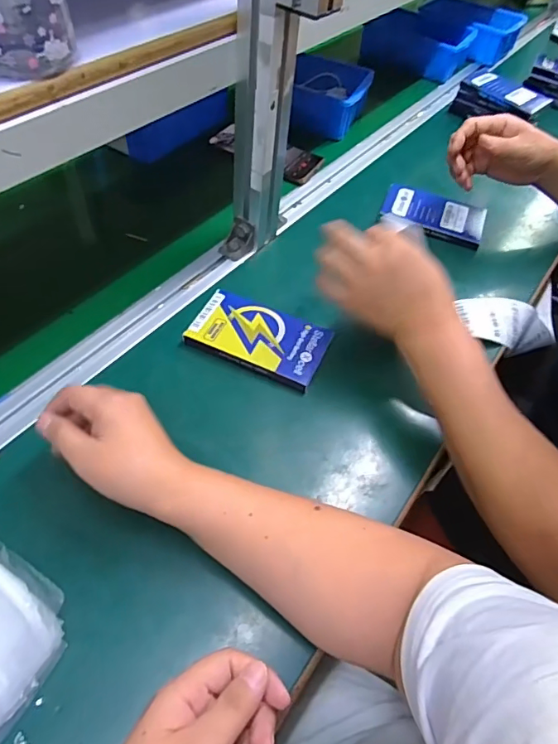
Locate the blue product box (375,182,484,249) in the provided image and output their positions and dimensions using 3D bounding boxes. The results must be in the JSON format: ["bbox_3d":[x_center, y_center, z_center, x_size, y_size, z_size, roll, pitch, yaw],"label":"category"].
[{"bbox_3d":[0.207,-0.211,0.650,0.132,0.017,0.089,18,54,8],"label":"blue product box"}]

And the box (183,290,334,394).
[{"bbox_3d":[-0.021,-0.036,0.494,0.133,0.011,0.079,22,54,11],"label":"box"}]

